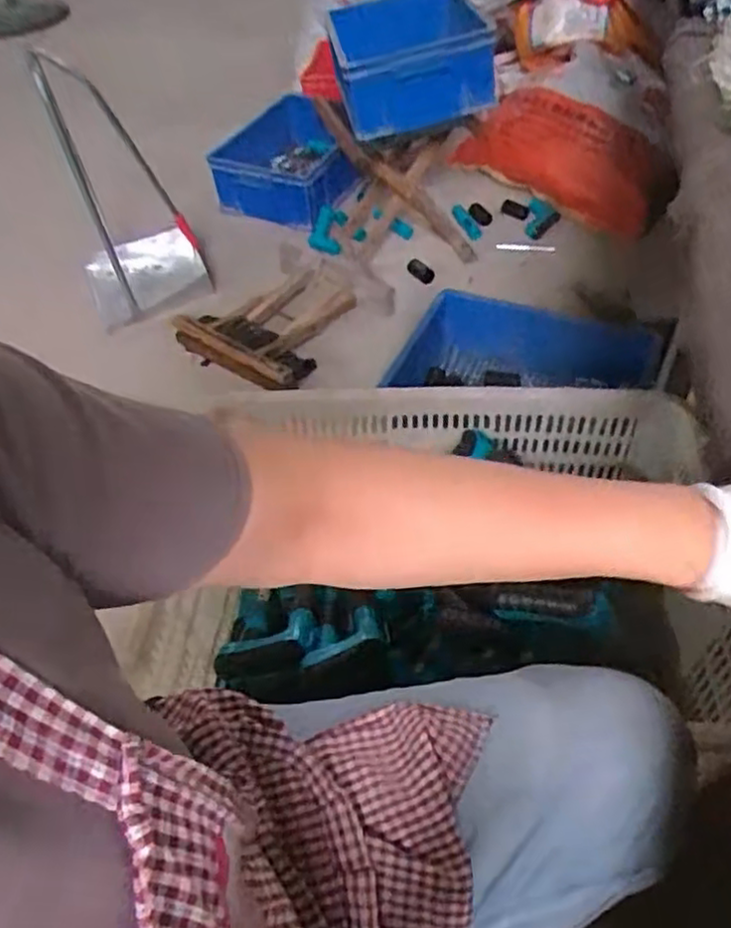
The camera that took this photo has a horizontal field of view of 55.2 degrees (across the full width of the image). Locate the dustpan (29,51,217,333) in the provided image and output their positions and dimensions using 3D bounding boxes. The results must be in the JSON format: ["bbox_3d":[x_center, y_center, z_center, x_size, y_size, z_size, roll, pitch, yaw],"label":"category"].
[{"bbox_3d":[-0.526,-0.561,1.495,0.256,0.555,0.235,-22,52,-13],"label":"dustpan"}]

